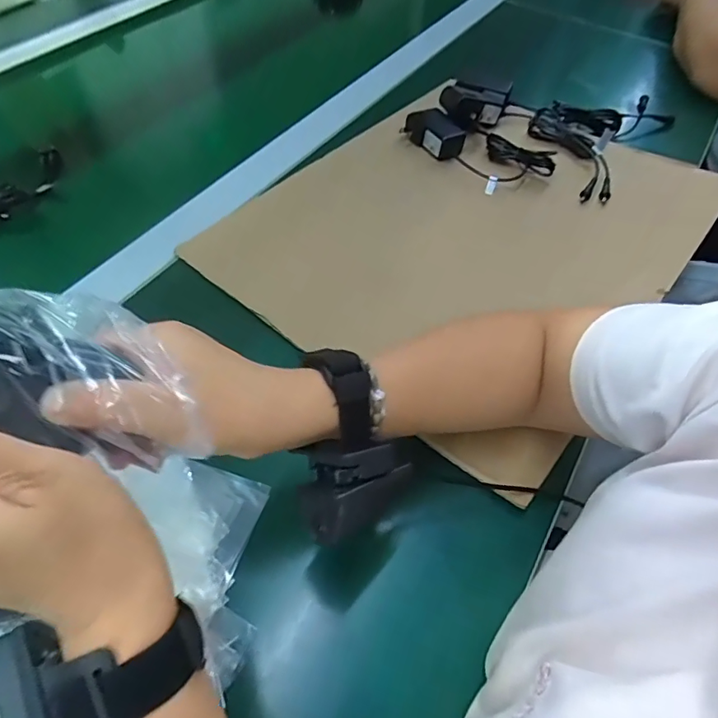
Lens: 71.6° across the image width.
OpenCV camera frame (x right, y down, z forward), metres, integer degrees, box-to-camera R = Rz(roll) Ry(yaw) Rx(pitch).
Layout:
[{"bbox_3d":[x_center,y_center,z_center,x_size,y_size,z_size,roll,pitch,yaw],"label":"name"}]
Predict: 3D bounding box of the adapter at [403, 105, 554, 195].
[{"bbox_3d":[0.135,-0.253,0.593,0.089,0.029,0.173,-35,64,-23],"label":"adapter"}]

